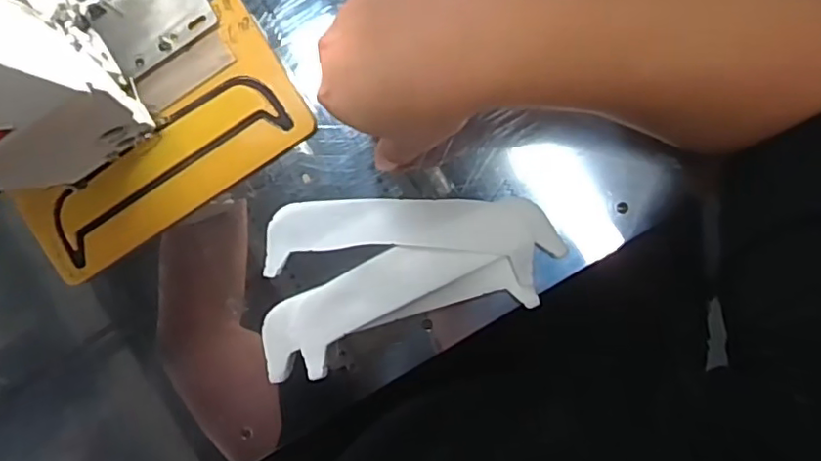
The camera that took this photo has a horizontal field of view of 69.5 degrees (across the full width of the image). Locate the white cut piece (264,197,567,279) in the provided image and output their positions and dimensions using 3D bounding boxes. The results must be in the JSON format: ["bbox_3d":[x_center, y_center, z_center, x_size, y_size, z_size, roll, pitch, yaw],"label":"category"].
[{"bbox_3d":[-0.002,0.000,0.417,0.207,0.016,0.048,-4,93,5],"label":"white cut piece"}]

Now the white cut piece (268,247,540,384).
[{"bbox_3d":[-0.014,0.050,0.415,0.199,0.016,0.063,-19,91,6],"label":"white cut piece"}]

